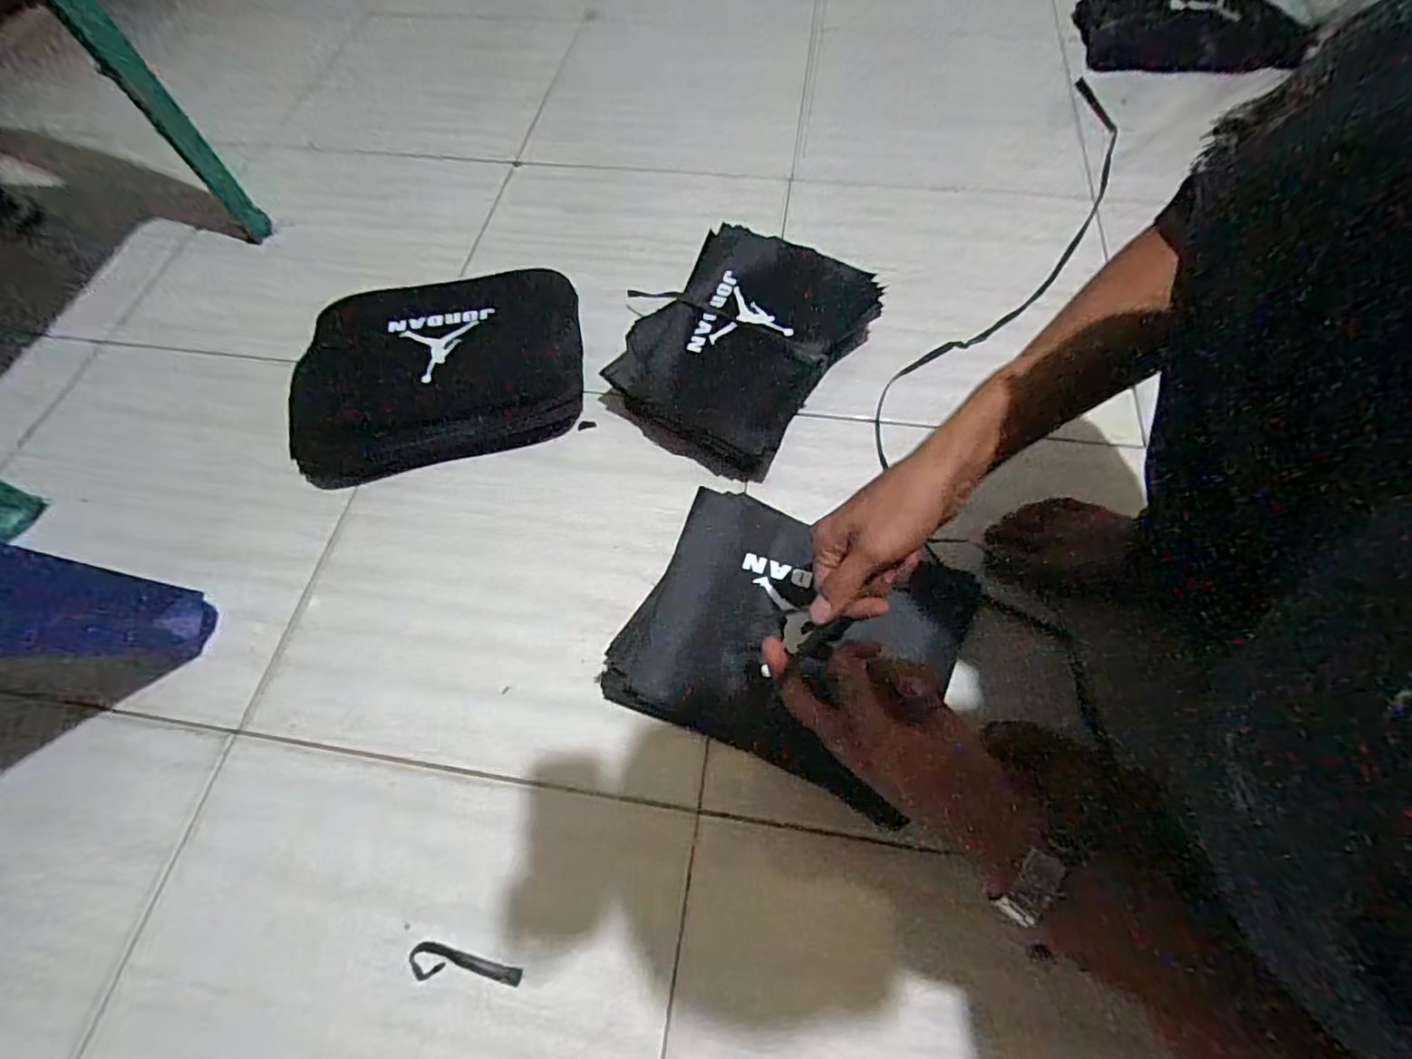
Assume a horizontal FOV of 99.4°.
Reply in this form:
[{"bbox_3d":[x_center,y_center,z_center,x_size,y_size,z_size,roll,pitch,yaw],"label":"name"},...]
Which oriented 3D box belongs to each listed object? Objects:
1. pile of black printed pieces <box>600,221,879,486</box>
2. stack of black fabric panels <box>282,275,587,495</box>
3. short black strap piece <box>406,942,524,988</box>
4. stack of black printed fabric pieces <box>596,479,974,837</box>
[{"bbox_3d":[0.041,-0.206,0.651,0.204,0.068,0.275,30,68,16],"label":"pile of black printed pieces"},{"bbox_3d":[-0.290,-0.179,0.662,0.302,0.046,0.229,-11,63,-4],"label":"stack of black fabric panels"},{"bbox_3d":[-0.173,0.313,0.431,0.082,0.005,0.020,4,63,4],"label":"short black strap piece"},{"bbox_3d":[0.070,0.093,0.513,0.255,0.042,0.212,24,66,13],"label":"stack of black printed fabric pieces"}]

